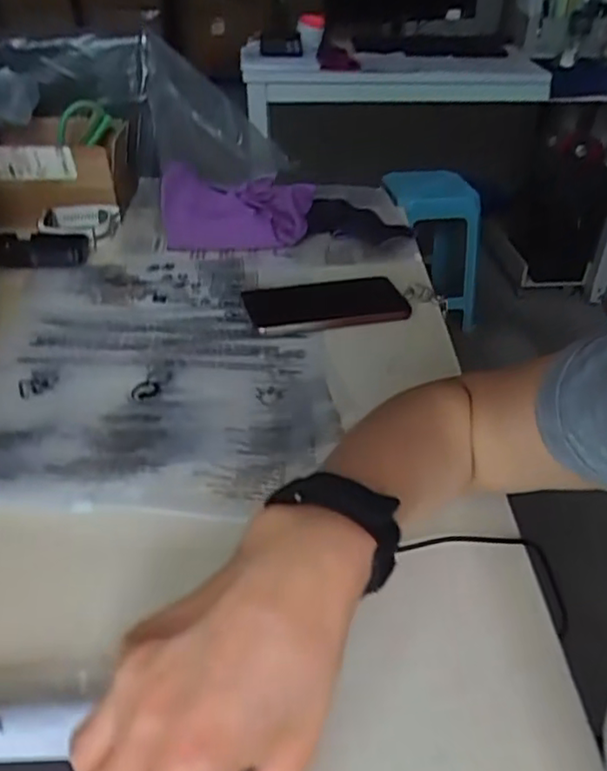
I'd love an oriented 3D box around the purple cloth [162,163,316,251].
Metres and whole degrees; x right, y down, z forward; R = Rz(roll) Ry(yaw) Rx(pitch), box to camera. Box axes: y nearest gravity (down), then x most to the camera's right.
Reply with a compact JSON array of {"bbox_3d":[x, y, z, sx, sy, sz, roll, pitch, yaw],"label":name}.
[{"bbox_3d":[-0.090,-0.237,0.824,0.197,0.047,0.187,-2,37,-2],"label":"purple cloth"}]

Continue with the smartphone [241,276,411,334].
[{"bbox_3d":[0.025,-0.084,0.647,0.160,0.013,0.084,-10,38,-14],"label":"smartphone"}]

